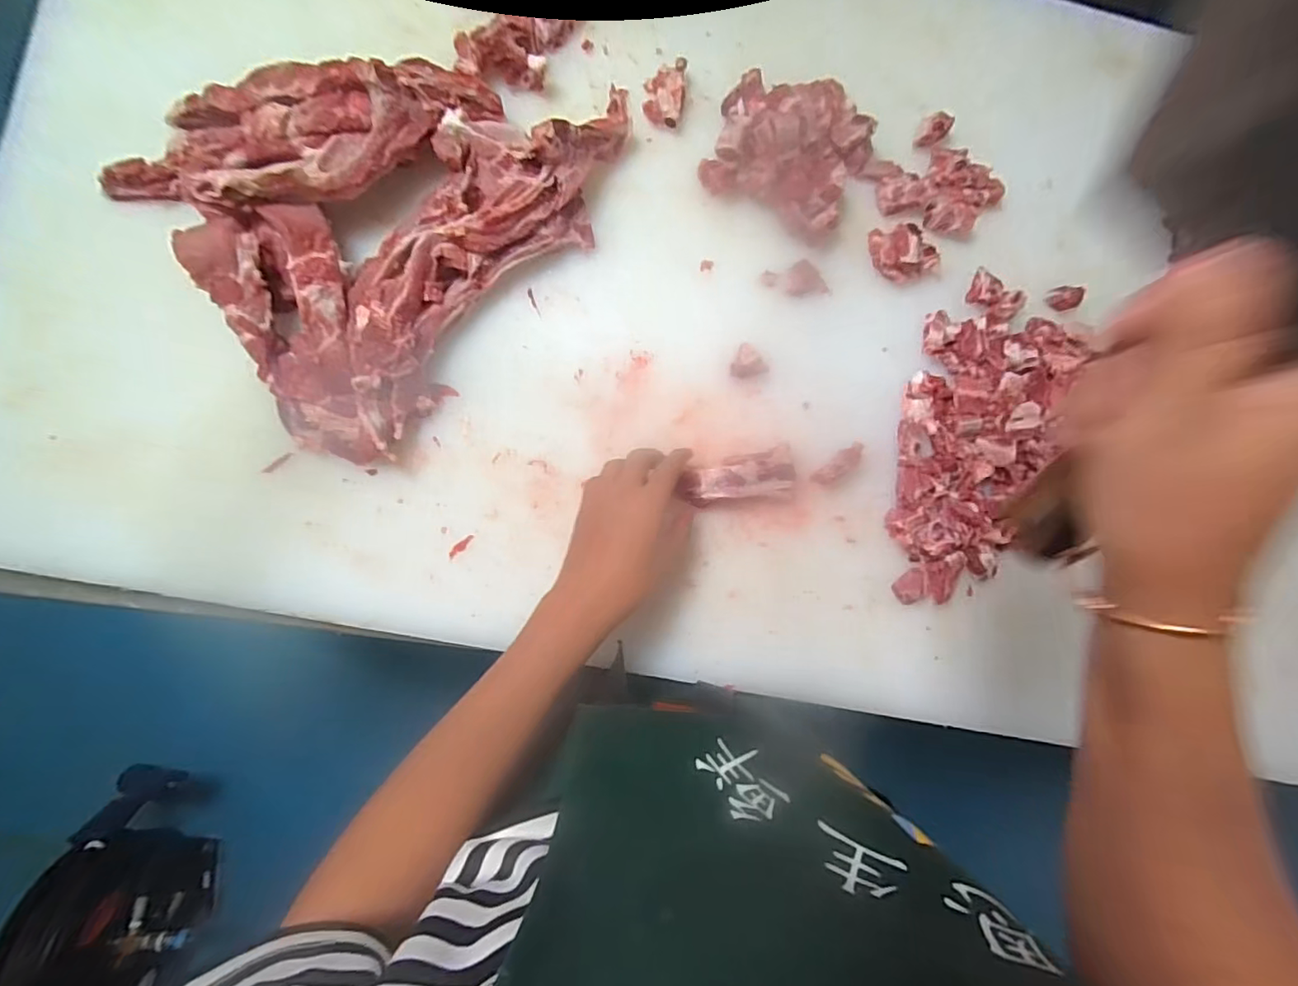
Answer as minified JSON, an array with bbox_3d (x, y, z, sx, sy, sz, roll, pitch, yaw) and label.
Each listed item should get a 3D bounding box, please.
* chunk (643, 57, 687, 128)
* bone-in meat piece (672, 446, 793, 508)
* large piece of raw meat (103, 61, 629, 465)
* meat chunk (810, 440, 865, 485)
[{"bbox_3d":[0.016,-0.390,0.556,0.040,0.025,0.058,2,87,-6],"label":"chunk"},{"bbox_3d":[0.087,-0.012,0.534,0.105,0.014,0.045,-12,89,-8],"label":"bone-in meat piece"},{"bbox_3d":[-0.244,-0.274,0.490,0.323,0.103,0.421,39,84,-3],"label":"large piece of raw meat"},{"bbox_3d":[0.188,-0.028,0.554,0.058,0.011,0.021,-40,92,-6],"label":"meat chunk"}]

